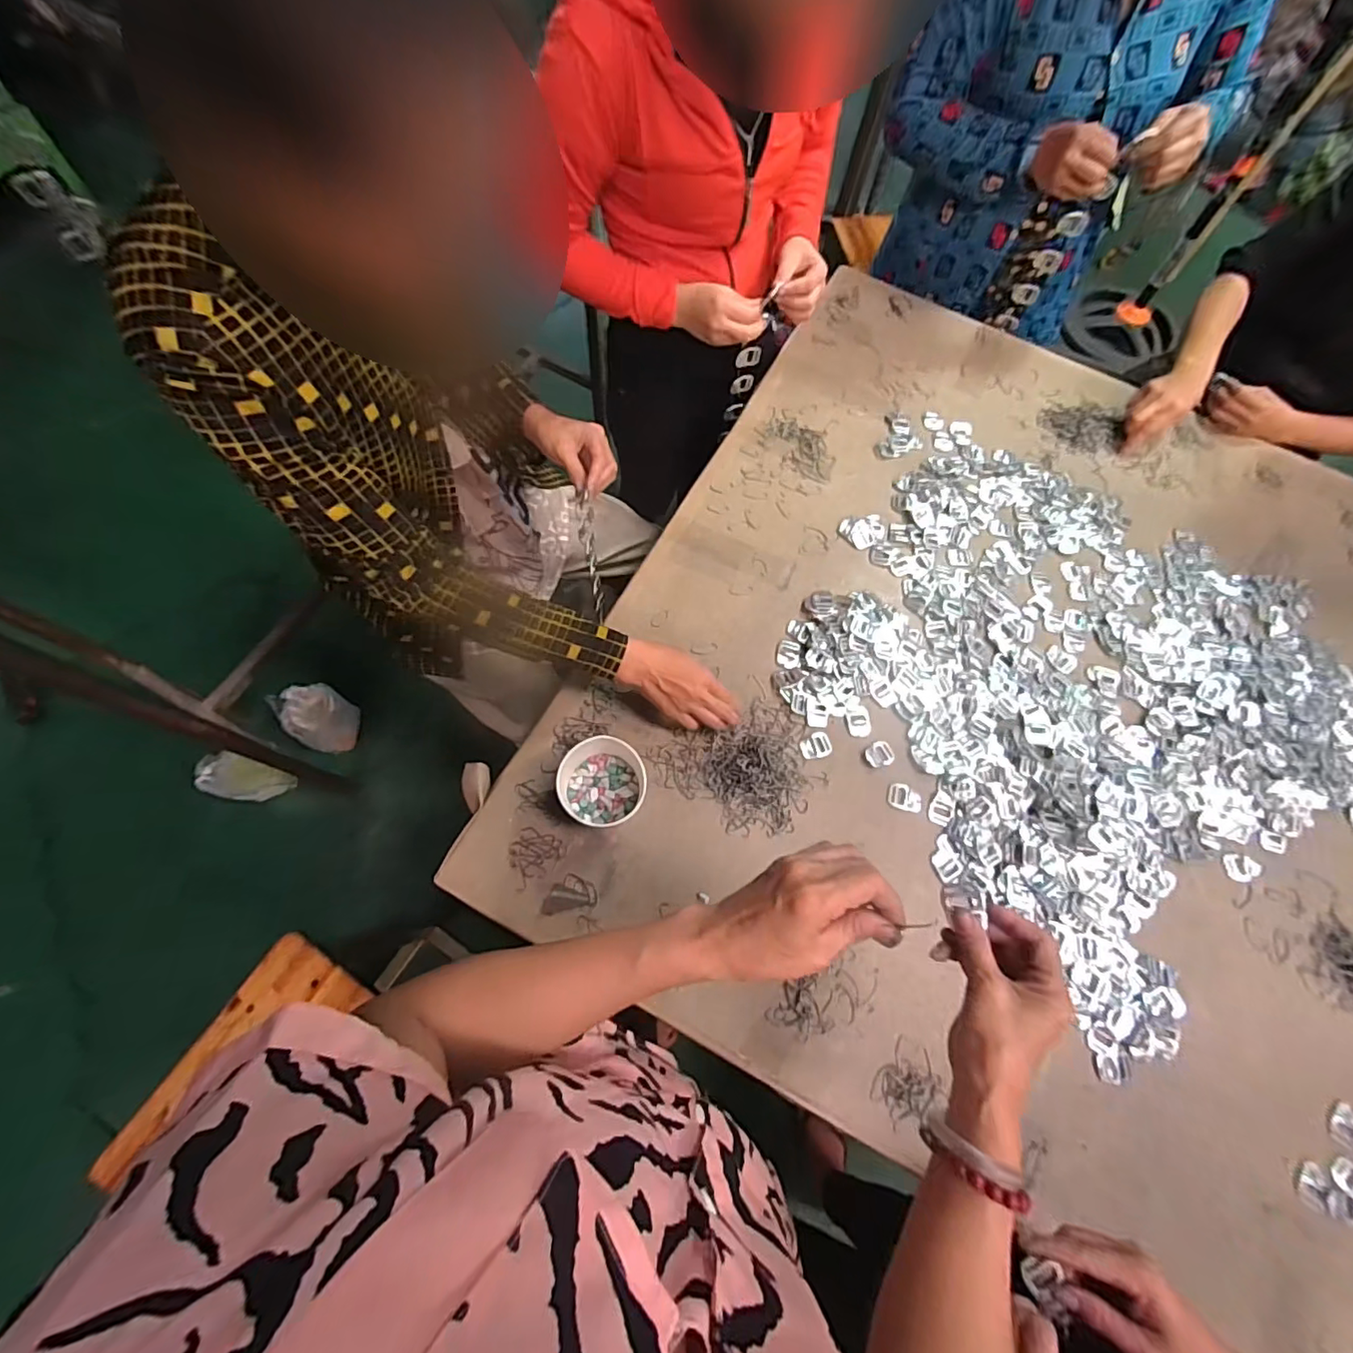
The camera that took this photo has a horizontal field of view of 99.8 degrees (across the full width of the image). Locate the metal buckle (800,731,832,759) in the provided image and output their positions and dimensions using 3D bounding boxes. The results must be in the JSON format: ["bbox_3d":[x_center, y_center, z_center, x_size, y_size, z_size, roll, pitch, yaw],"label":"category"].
[{"bbox_3d":[0.173,0.087,0.705,0.039,0.004,0.030,-28,73,-13],"label":"metal buckle"}]

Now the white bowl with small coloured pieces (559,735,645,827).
[{"bbox_3d":[-0.085,0.118,0.644,0.097,0.051,0.094,1,69,-3],"label":"white bowl with small coloured pieces"}]

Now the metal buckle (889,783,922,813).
[{"bbox_3d":[0.276,0.146,0.686,0.040,0.008,0.033,19,70,4],"label":"metal buckle"}]

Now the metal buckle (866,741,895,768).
[{"bbox_3d":[0.253,0.096,0.709,0.035,0.004,0.031,-14,71,-8],"label":"metal buckle"}]

